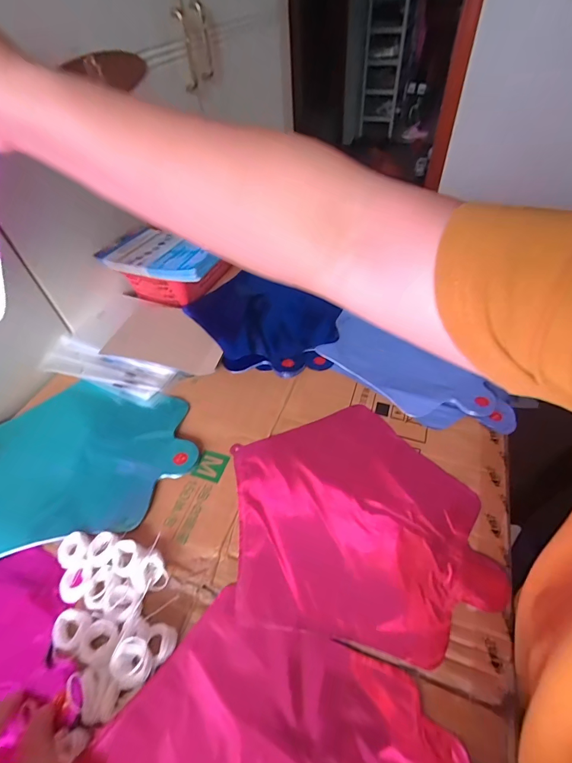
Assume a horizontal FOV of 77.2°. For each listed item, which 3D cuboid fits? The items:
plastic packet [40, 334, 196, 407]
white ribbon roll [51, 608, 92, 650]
[{"bbox_3d":[-0.241,-0.016,0.480,0.204,0.007,0.062,14,53,16],"label":"plastic packet"},{"bbox_3d":[-0.177,0.203,0.294,0.028,0.005,0.026,-2,50,3],"label":"white ribbon roll"}]

